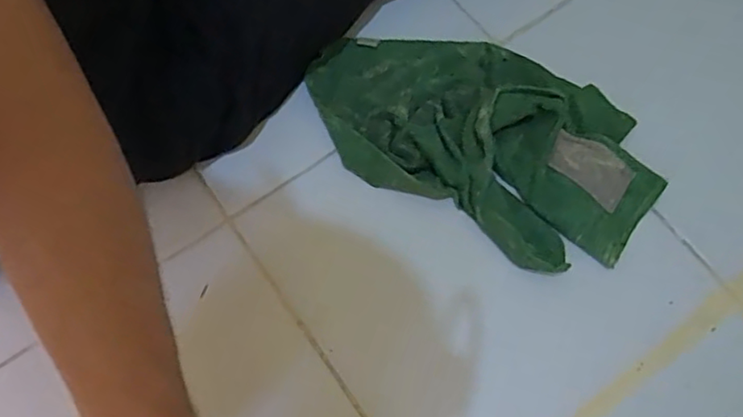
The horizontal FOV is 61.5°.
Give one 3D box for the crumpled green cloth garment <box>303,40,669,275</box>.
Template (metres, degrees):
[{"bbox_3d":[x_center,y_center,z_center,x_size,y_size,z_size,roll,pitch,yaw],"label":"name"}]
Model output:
[{"bbox_3d":[0.091,-0.073,0.536,0.303,0.047,0.170,31,73,11],"label":"crumpled green cloth garment"}]

